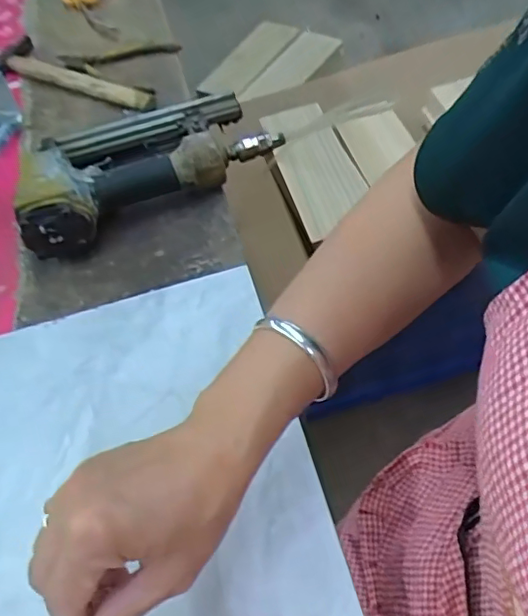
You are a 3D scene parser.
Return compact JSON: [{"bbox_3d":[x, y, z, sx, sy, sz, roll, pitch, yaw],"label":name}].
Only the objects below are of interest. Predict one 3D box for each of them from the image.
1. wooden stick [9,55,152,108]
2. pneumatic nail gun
[{"bbox_3d":[-0.227,-0.271,0.668,0.216,0.018,0.022,23,61,19],"label":"wooden stick"},{"bbox_3d":[-0.127,-0.150,0.554,0.243,0.069,0.143,-27,58,-13],"label":"pneumatic nail gun"}]

